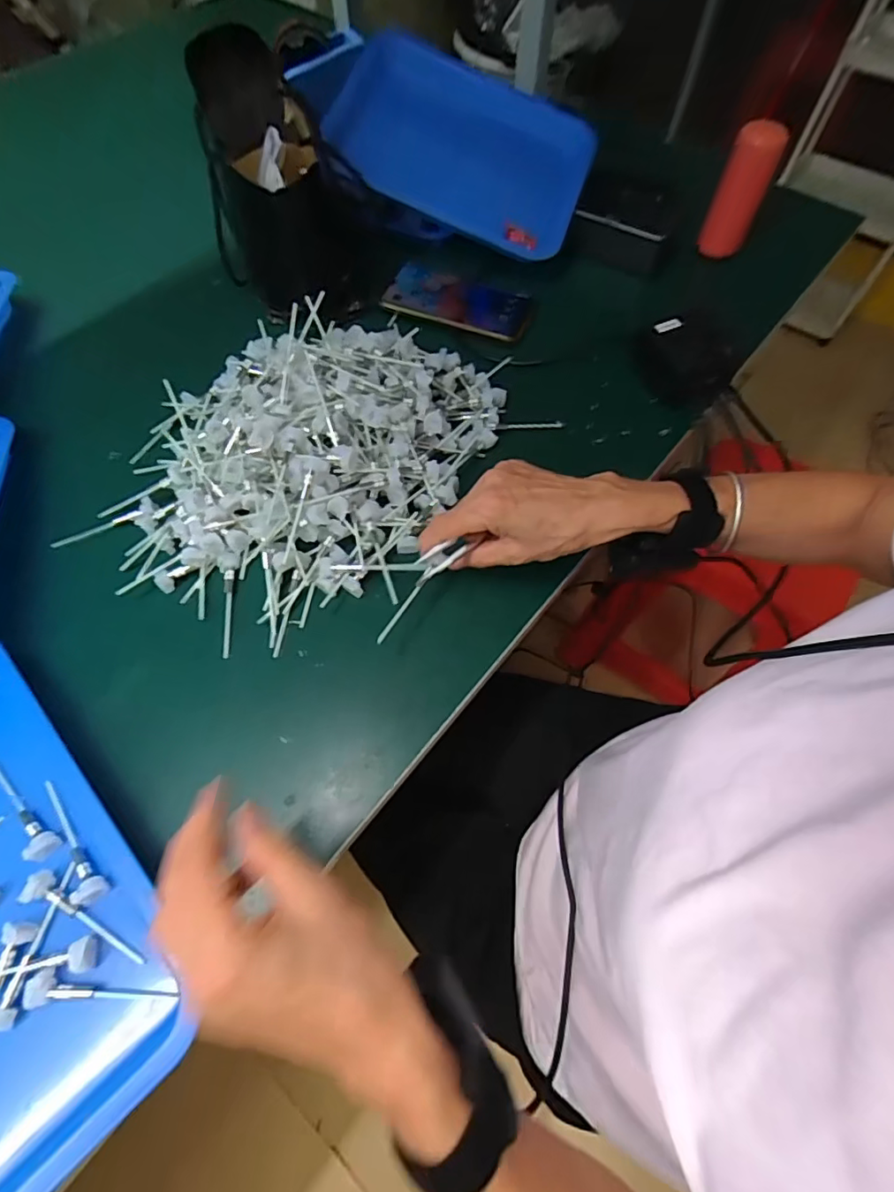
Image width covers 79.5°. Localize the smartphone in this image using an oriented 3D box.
[{"bbox_3d":[0.013,-0.330,0.597,0.157,0.013,0.078,17,66,2],"label":"smartphone"}]

